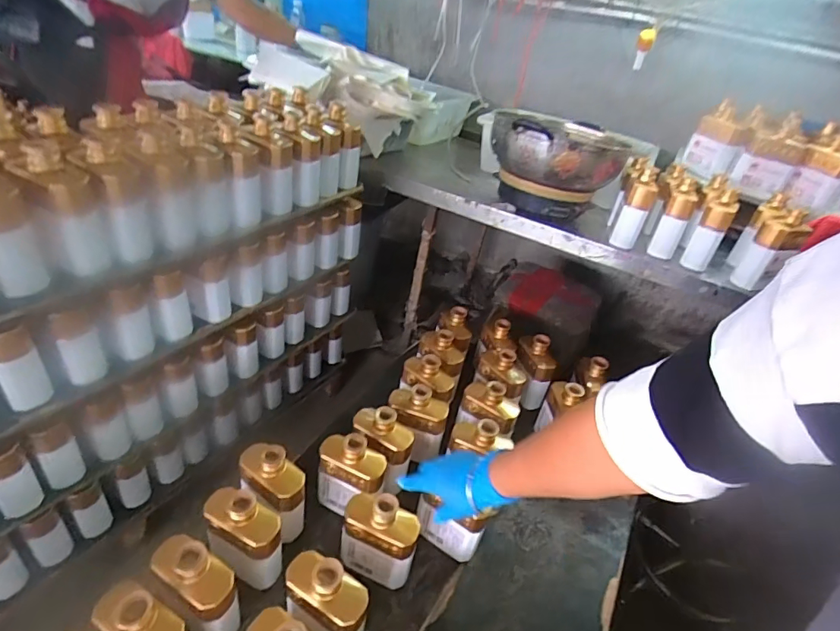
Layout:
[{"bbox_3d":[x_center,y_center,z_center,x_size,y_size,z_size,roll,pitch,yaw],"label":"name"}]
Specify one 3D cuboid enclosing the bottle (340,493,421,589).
[{"bbox_3d":[-0.060,0.335,0.714,0.111,0.162,0.058,18,36,10],"label":"bottle"}]

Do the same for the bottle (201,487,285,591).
[{"bbox_3d":[-0.255,0.321,0.691,0.109,0.157,0.054,20,37,11],"label":"bottle"}]

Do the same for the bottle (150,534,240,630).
[{"bbox_3d":[-0.286,0.360,0.623,0.099,0.150,0.055,26,38,19],"label":"bottle"}]

